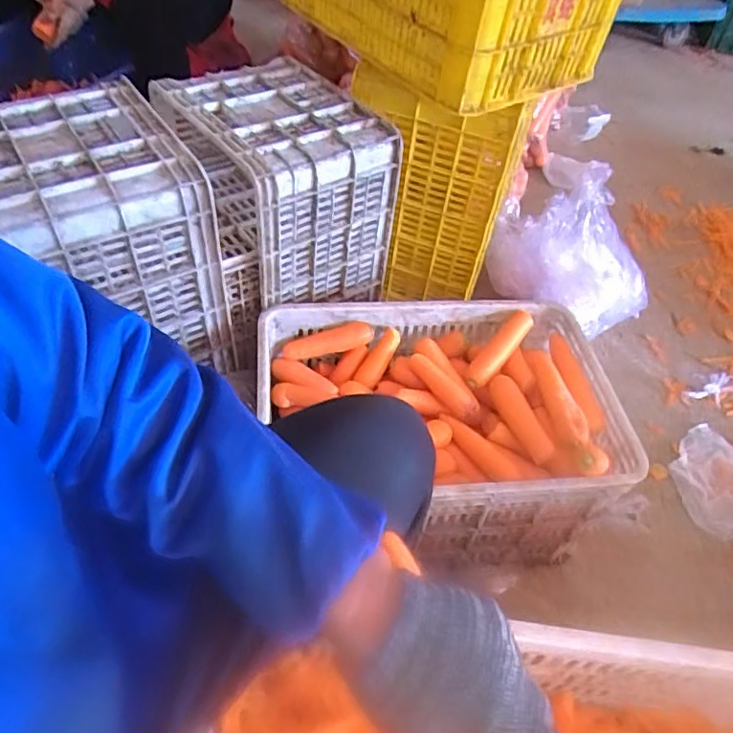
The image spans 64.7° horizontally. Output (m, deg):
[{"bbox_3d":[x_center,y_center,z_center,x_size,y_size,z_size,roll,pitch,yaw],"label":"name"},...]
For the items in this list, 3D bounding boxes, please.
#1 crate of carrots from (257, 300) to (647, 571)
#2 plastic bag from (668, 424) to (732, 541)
[{"bbox_3d":[0.103,0.087,0.904,0.505,0.231,0.351,-1,49,-7],"label":"crate of carrots"},{"bbox_3d":[0.665,0.213,1.070,0.190,0.052,0.212,-25,56,-25],"label":"plastic bag"}]

